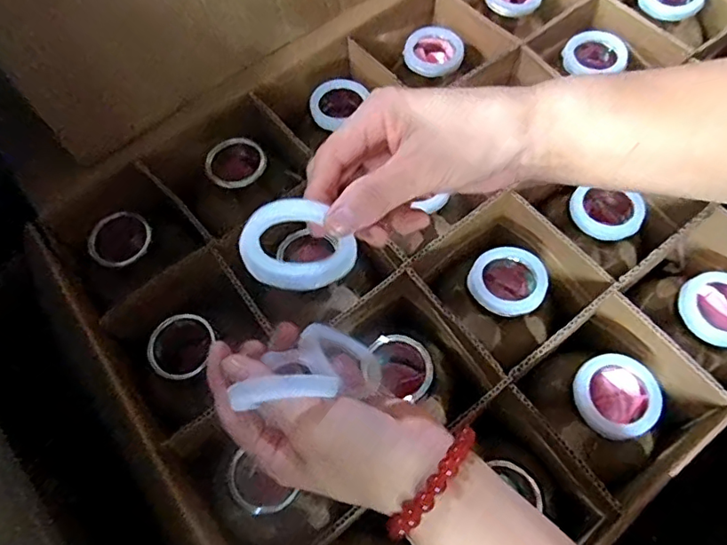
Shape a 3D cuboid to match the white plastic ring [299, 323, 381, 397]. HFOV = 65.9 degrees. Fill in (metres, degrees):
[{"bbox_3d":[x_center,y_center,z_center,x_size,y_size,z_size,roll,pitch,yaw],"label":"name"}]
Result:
[{"bbox_3d":[-0.013,0.052,0.339,0.054,0.053,0.008,39,108,2],"label":"white plastic ring"}]

